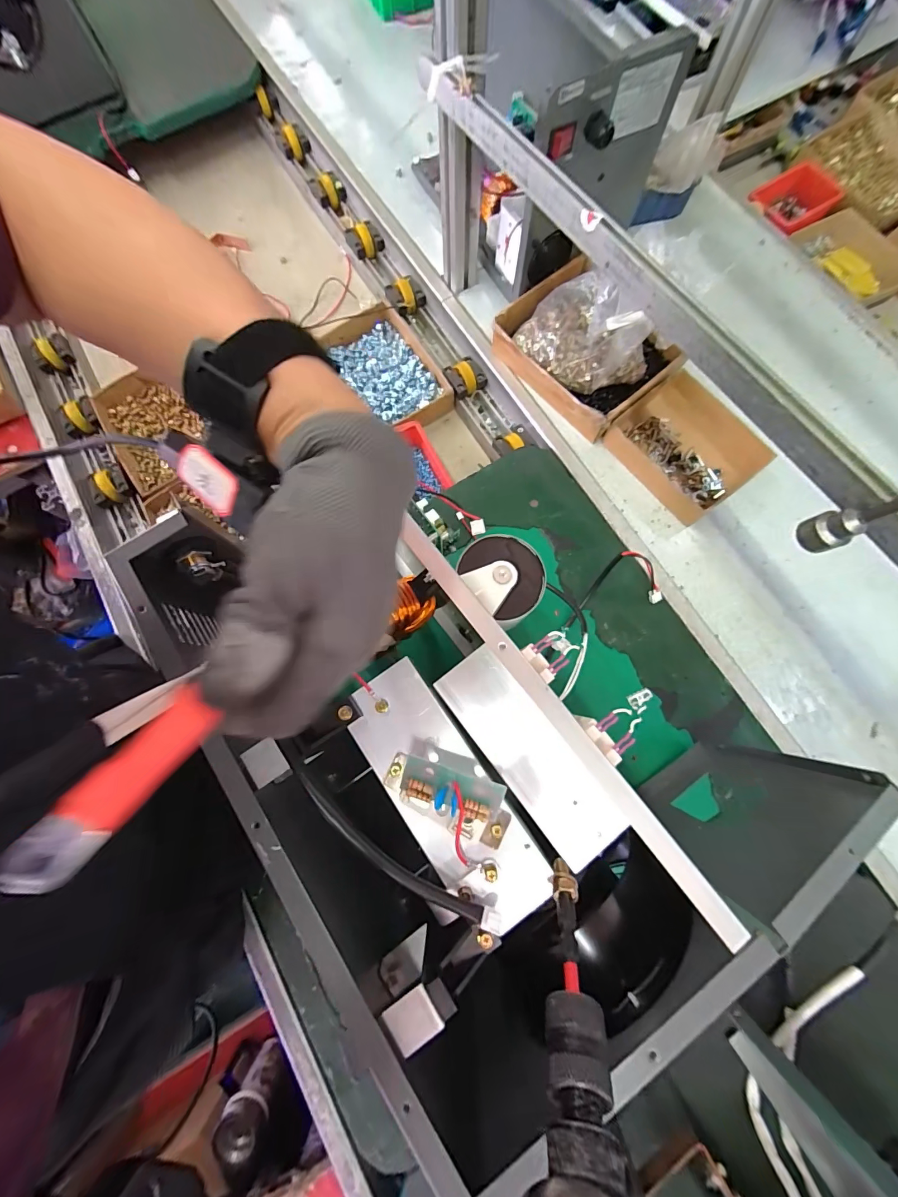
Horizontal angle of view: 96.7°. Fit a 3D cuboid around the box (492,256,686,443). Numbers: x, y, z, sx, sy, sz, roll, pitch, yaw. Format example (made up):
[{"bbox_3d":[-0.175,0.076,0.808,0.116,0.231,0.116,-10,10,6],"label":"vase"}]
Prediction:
[{"bbox_3d":[0.195,-0.361,0.540,0.179,0.109,0.218,-40,79,-7],"label":"box"}]

